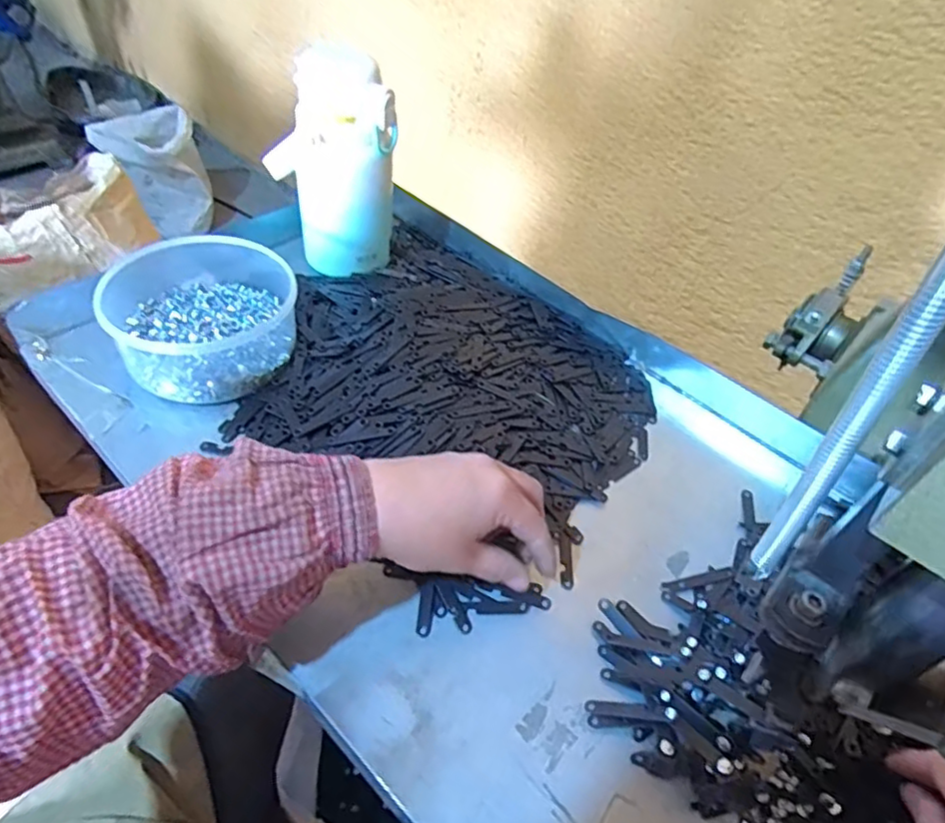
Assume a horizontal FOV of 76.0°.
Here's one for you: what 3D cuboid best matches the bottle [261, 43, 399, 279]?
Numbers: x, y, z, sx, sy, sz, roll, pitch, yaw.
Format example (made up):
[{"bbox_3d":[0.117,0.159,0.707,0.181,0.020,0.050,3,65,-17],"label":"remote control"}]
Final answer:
[{"bbox_3d":[-0.128,-0.230,0.565,0.086,0.186,0.077,34,55,23],"label":"bottle"}]

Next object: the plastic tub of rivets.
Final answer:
[{"bbox_3d":[-0.227,-0.093,0.516,0.143,0.058,0.162,-16,52,-17],"label":"plastic tub of rivets"}]

